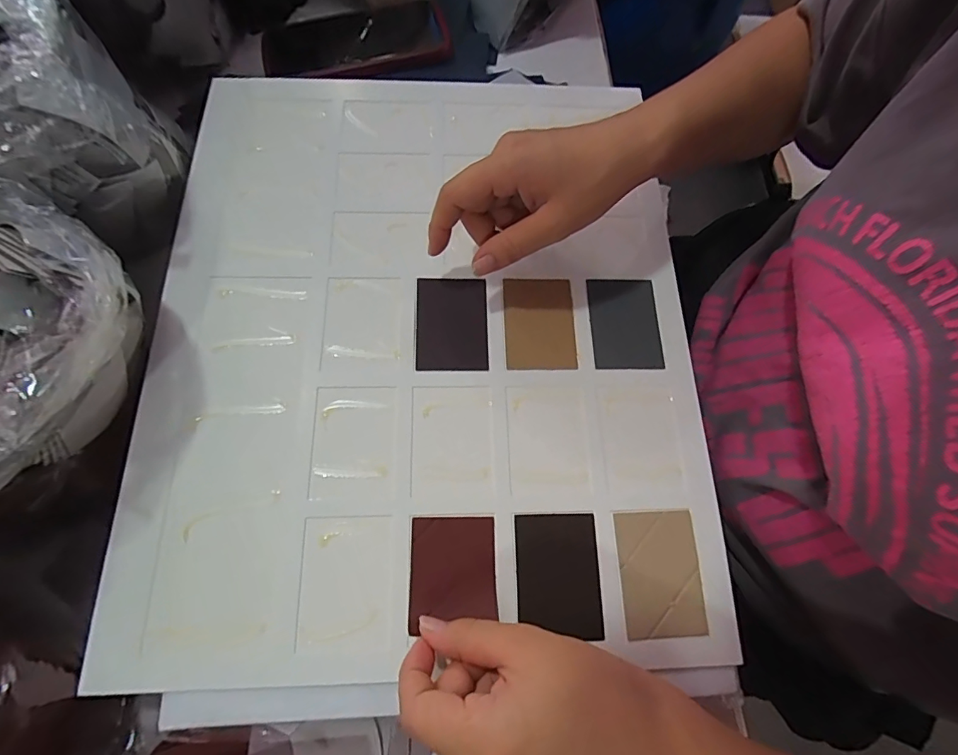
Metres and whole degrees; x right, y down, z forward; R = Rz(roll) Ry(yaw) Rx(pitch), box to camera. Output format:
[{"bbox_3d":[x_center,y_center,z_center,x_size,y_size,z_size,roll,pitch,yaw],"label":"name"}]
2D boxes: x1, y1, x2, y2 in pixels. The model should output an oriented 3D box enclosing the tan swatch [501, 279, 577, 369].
[{"bbox_3d":[0.041,-0.039,0.329,0.047,0.004,0.067,1,71,-5],"label":"tan swatch"}]

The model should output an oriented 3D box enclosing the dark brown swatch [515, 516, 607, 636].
[{"bbox_3d":[0.046,0.113,0.277,0.048,0.004,0.066,0,71,-5],"label":"dark brown swatch"}]

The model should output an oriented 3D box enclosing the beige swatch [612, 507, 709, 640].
[{"bbox_3d":[0.106,0.114,0.280,0.047,0.004,0.069,-2,71,-6],"label":"beige swatch"}]

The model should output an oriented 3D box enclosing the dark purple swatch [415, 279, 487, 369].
[{"bbox_3d":[-0.019,-0.037,0.327,0.047,0.004,0.067,0,71,-5],"label":"dark purple swatch"}]

